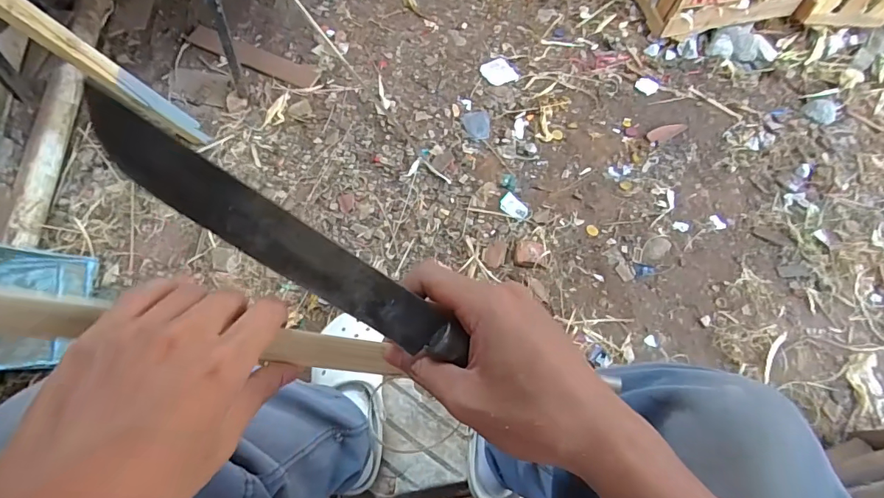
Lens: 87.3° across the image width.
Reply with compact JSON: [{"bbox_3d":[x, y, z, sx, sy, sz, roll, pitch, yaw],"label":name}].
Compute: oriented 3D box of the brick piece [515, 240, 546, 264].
[{"bbox_3d":[0.256,0.010,1.329,0.091,0.034,0.076,8,63,0],"label":"brick piece"}]

